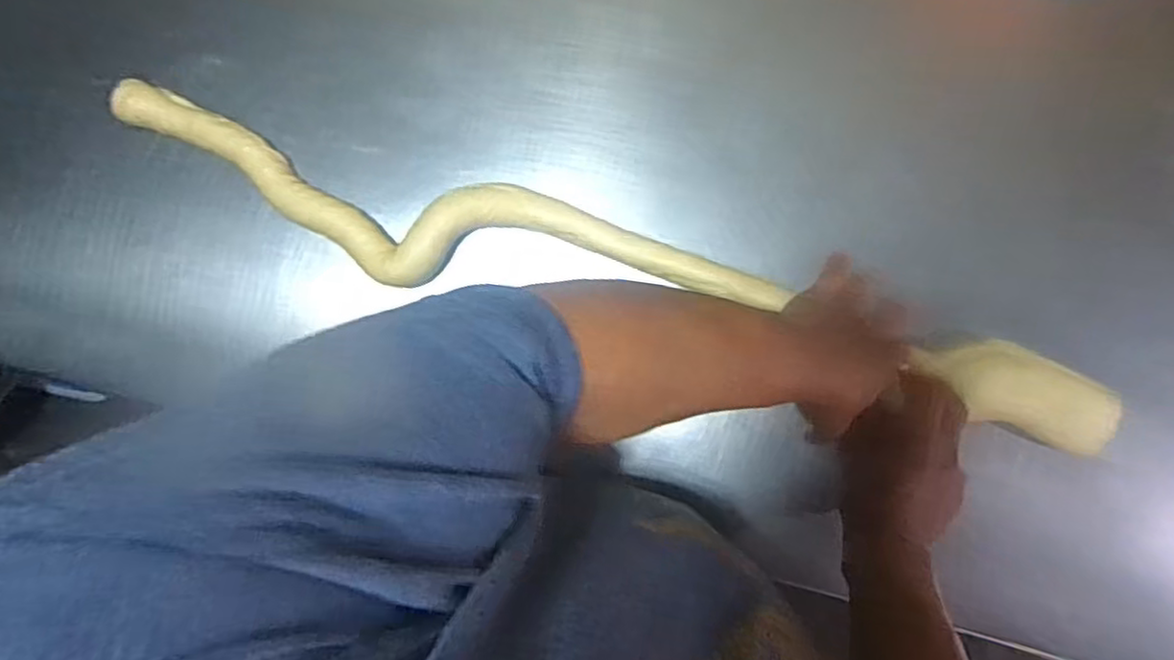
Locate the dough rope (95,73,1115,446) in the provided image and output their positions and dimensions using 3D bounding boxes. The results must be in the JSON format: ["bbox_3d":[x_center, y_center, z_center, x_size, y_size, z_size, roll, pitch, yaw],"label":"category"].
[{"bbox_3d":[0.017,-0.045,0.573,0.845,0.033,0.098,16,90,1],"label":"dough rope"}]

